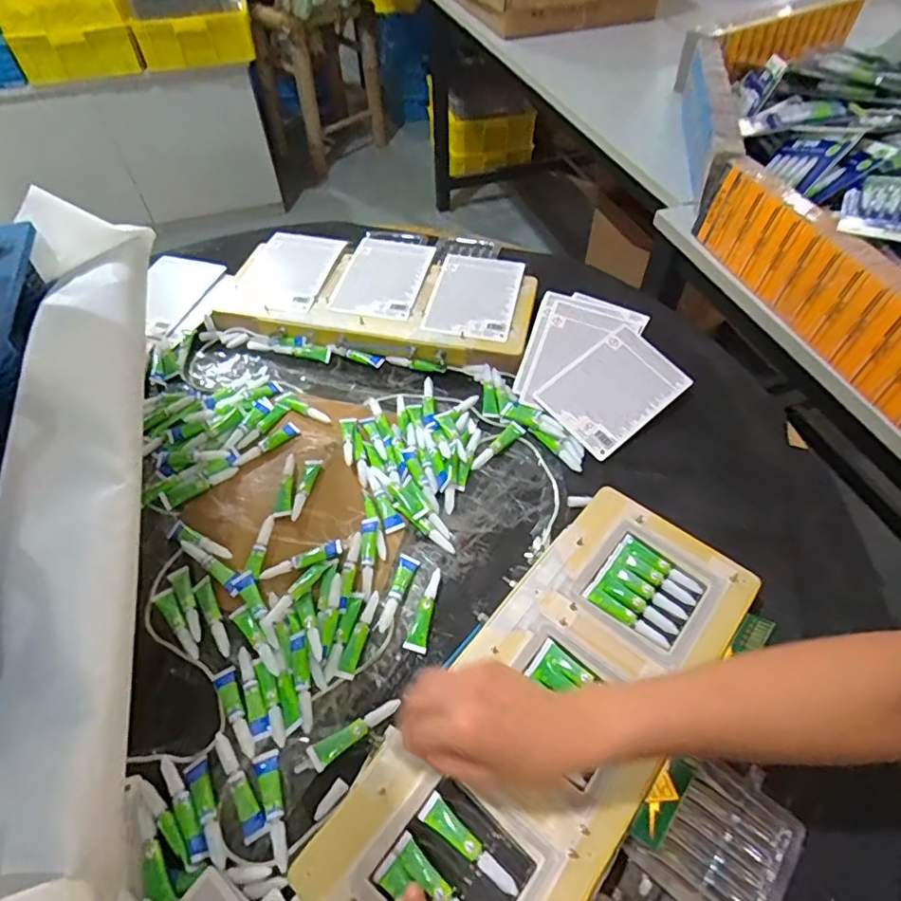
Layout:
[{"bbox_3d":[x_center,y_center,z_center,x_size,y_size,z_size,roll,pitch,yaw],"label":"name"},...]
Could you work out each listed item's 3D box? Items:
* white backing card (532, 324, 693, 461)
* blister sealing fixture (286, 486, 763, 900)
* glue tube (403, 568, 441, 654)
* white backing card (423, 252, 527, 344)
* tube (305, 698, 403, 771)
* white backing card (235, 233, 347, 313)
[{"bbox_3d":[0.200,-0.076,0.694,0.167,0.009,0.114,-38,77,-17],"label":"white backing card"},{"bbox_3d":[0.086,0.207,0.461,0.168,0.014,0.415,33,60,24],"label":"blister sealing fixture"},{"bbox_3d":[-0.024,0.152,0.546,0.019,0.007,0.082,9,52,9],"label":"glue tube"},{"bbox_3d":[0.036,-0.217,0.781,0.115,0.010,0.169,9,54,9],"label":"white backing card"},{"bbox_3d":[-0.081,0.233,0.478,0.081,0.007,0.019,-31,57,-21],"label":"tube"},{"bbox_3d":[-0.233,-0.266,0.829,0.123,0.008,0.170,10,52,9],"label":"white backing card"}]

